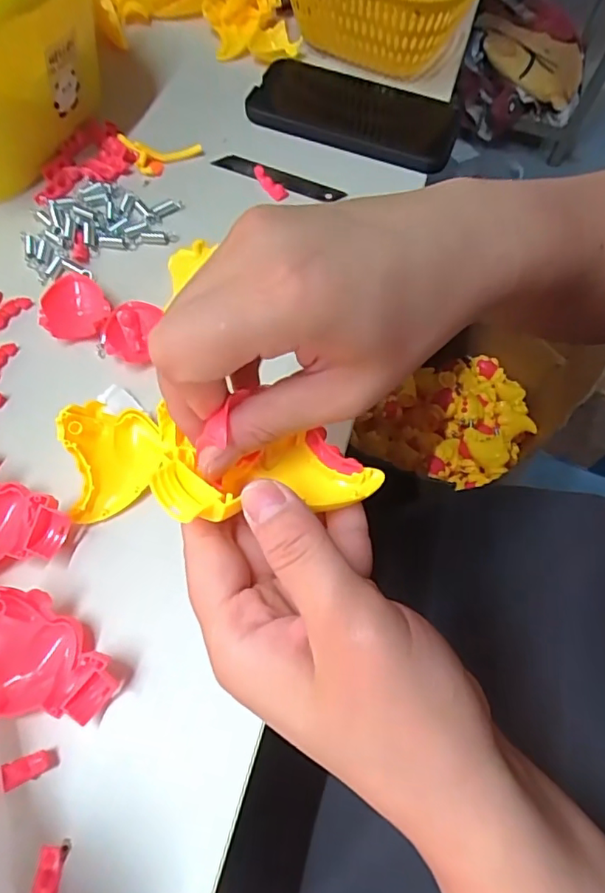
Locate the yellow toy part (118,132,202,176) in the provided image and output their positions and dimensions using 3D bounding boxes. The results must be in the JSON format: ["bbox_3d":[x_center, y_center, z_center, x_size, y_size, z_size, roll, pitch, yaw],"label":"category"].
[{"bbox_3d":[-0.105,-0.223,0.407,0.049,0.014,0.042,-30,69,-18],"label":"yellow toy part"}]

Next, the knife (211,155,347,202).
[{"bbox_3d":[-0.019,-0.201,0.407,0.098,0.007,0.014,21,63,7],"label":"knife"}]

